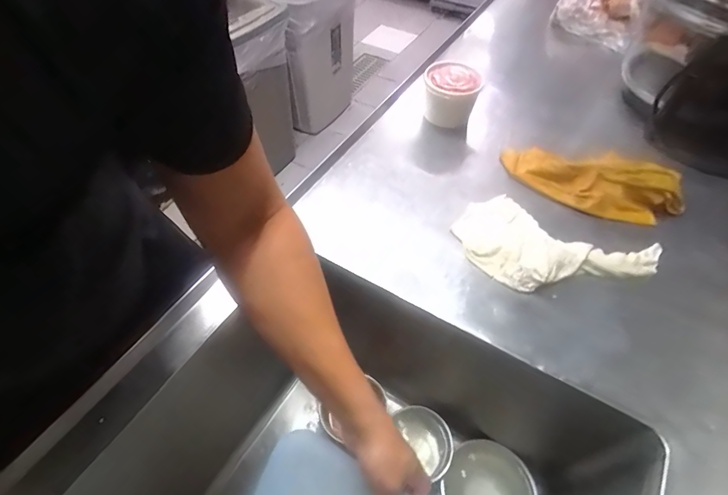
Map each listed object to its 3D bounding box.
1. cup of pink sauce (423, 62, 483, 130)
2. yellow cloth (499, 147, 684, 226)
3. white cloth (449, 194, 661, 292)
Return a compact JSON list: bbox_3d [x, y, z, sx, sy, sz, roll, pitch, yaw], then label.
[{"bbox_3d":[0.158,-0.278,0.748,0.098,0.083,0.099,1,53,-1],"label":"cup of pink sauce"},{"bbox_3d":[0.360,-0.112,0.645,0.265,0.051,0.093,18,55,12],"label":"yellow cloth"},{"bbox_3d":[0.268,0.002,0.577,0.275,0.026,0.155,24,57,16],"label":"white cloth"}]

